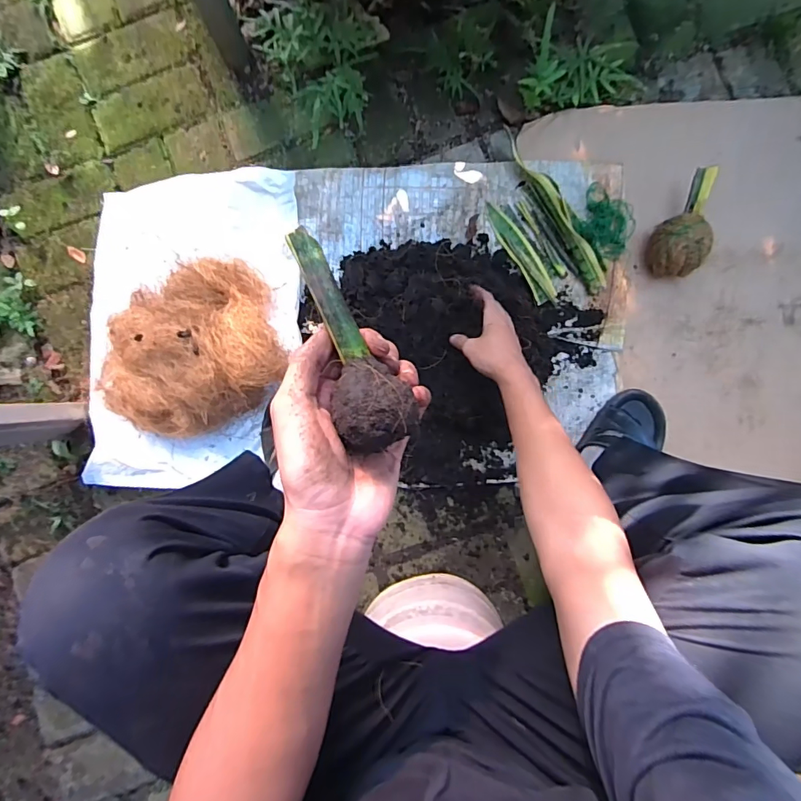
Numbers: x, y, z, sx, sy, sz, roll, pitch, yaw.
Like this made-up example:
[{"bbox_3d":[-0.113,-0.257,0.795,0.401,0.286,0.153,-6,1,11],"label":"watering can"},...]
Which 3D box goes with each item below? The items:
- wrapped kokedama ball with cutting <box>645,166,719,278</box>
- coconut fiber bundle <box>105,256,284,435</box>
[{"bbox_3d":[0.456,-0.273,0.729,0.082,0.079,0.163,29,88,2],"label":"wrapped kokedama ball with cutting"},{"bbox_3d":[-0.338,-0.079,0.714,0.301,0.066,0.250,-17,87,0],"label":"coconut fiber bundle"}]

